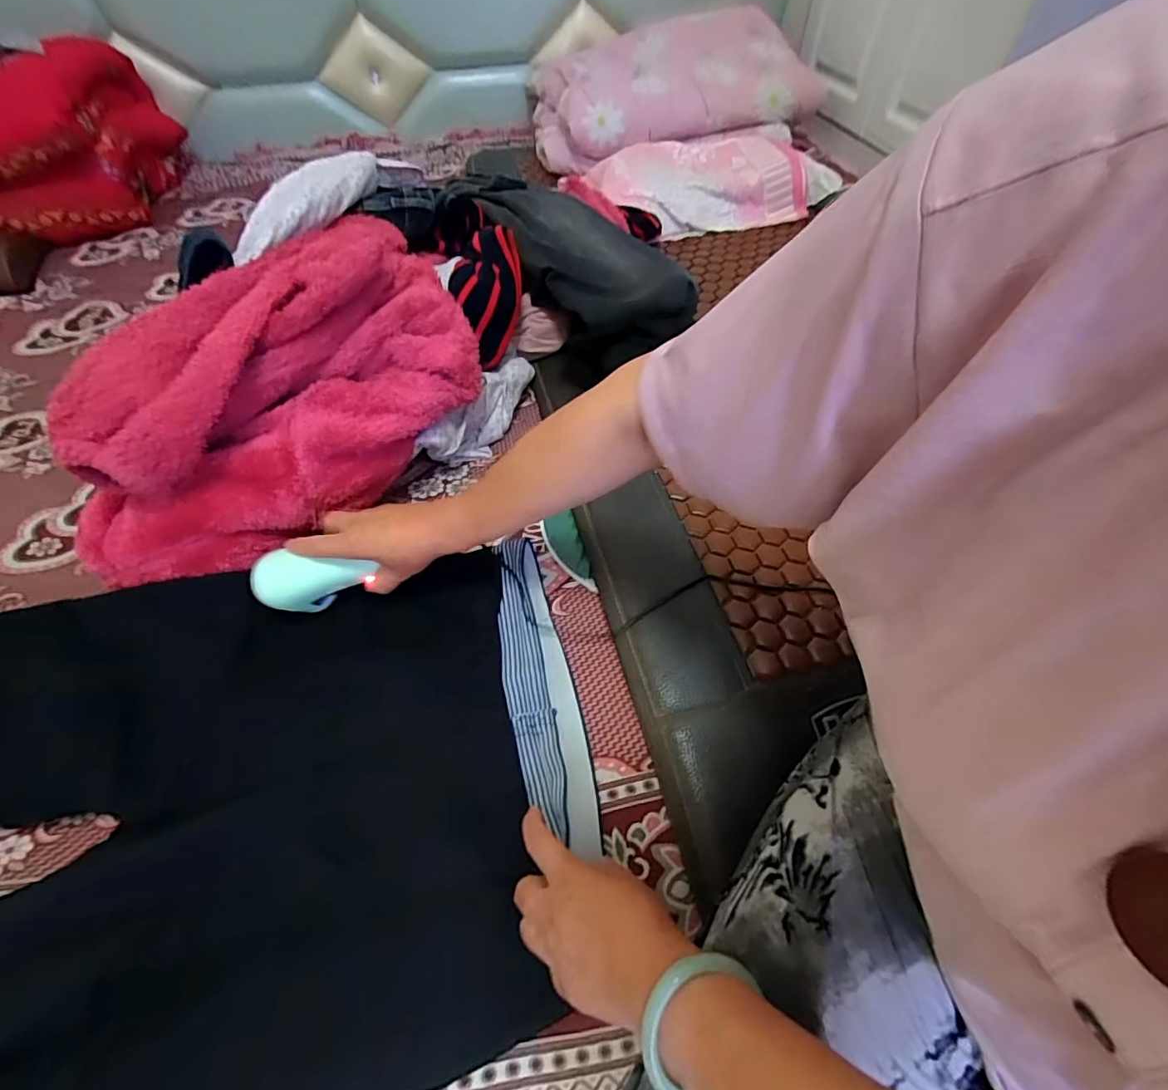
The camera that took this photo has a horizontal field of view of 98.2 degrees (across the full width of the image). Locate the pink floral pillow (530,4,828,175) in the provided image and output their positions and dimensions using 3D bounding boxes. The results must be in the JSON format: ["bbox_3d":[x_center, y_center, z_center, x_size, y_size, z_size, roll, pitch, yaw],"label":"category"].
[{"bbox_3d":[0.229,-1.158,1.272,0.709,0.179,0.521,-5,53,-2],"label":"pink floral pillow"}]

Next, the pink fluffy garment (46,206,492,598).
[{"bbox_3d":[-0.328,-0.160,0.552,0.225,0.187,0.479,38,64,20],"label":"pink fluffy garment"}]

